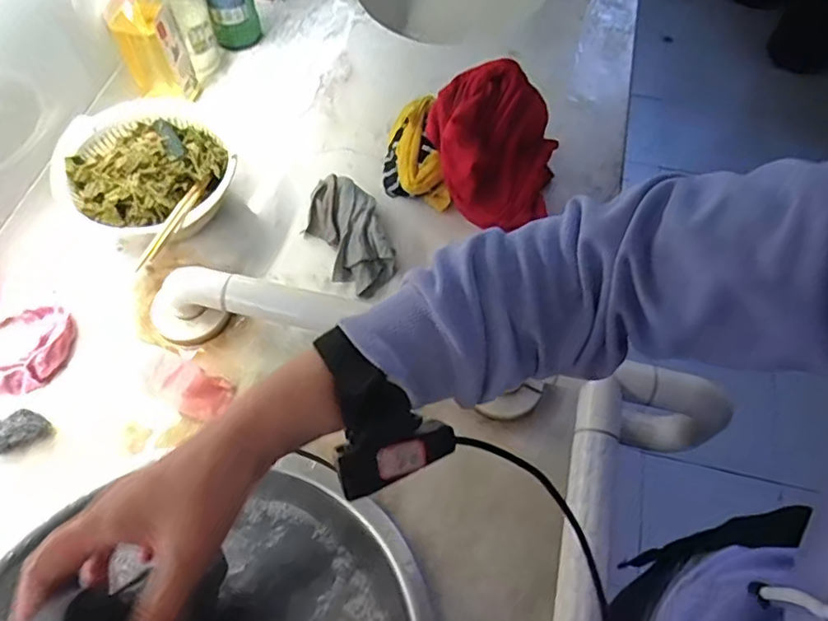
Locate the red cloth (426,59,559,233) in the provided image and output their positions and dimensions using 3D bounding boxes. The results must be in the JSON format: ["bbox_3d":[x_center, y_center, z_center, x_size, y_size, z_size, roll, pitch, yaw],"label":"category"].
[{"bbox_3d":[0.087,-0.168,0.621,0.138,0.097,0.136,-2,61,-3],"label":"red cloth"}]

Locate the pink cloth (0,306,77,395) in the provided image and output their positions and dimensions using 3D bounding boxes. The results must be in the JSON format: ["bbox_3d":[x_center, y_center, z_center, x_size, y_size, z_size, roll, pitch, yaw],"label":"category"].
[{"bbox_3d":[-0.368,0.034,0.563,0.085,0.026,0.082,-11,61,-8],"label":"pink cloth"}]

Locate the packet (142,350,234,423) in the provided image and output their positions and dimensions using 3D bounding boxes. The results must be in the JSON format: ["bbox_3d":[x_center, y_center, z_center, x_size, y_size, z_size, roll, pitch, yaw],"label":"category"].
[{"bbox_3d":[-0.214,0.070,0.557,0.085,0.020,0.044,22,62,10],"label":"packet"}]

